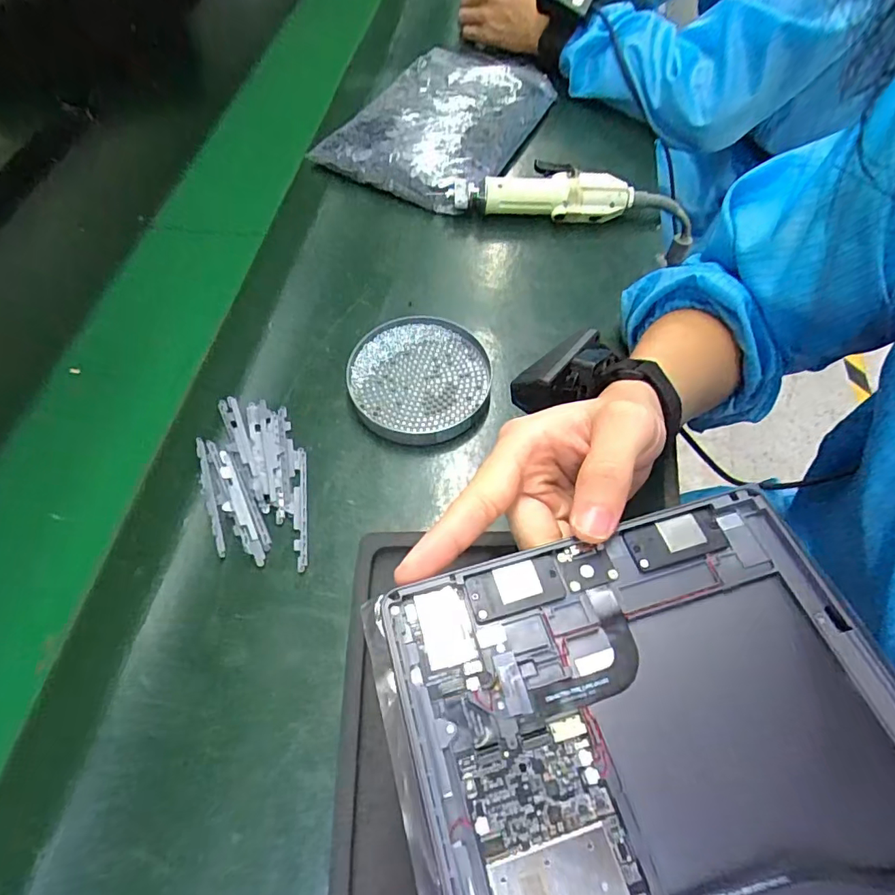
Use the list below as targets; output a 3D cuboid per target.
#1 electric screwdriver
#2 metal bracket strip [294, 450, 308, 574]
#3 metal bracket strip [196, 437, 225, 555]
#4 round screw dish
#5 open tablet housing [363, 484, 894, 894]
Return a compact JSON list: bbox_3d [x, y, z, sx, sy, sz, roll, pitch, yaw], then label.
[{"bbox_3d":[0.096,-0.263,0.528,0.184,0.038,0.052,5,62,-1],"label":"electric screwdriver"},{"bbox_3d":[-0.106,0.042,0.372,0.010,0.004,0.094,-5,63,-6],"label":"metal bracket strip"},{"bbox_3d":[-0.171,0.034,0.369,0.007,0.007,0.092,-17,64,-12],"label":"metal bracket strip"},{"bbox_3d":[-0.020,-0.056,0.423,0.115,0.016,0.114,1,62,-3],"label":"round screw dish"},{"bbox_3d":[0.086,0.141,0.150,0.174,0.014,0.248,-13,56,-9],"label":"open tablet housing"}]

